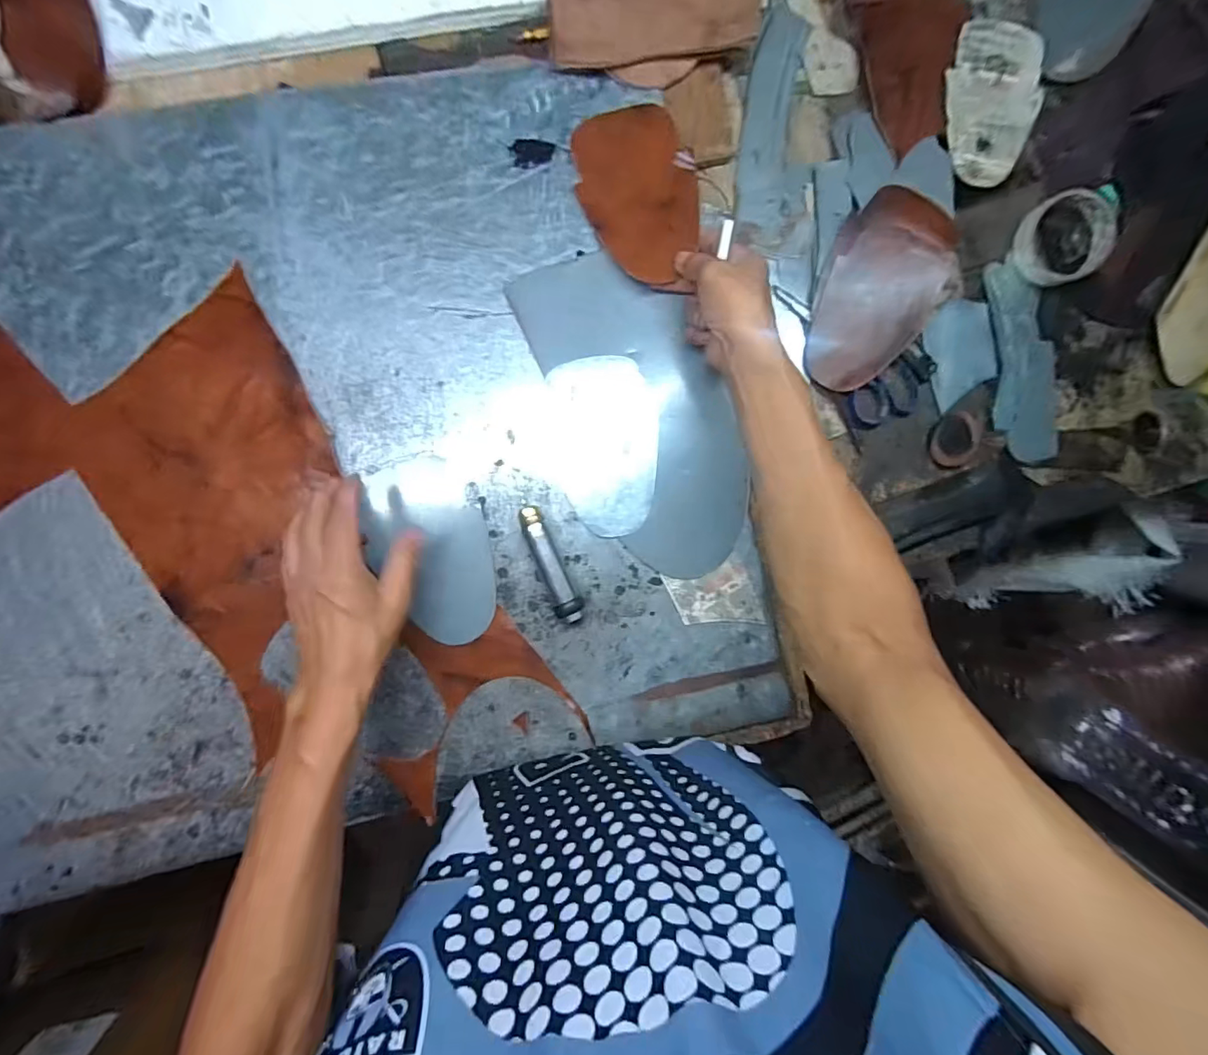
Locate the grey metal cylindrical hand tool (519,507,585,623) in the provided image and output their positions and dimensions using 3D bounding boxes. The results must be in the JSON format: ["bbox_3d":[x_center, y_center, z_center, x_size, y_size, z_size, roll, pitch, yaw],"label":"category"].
[{"bbox_3d":[-0.047,0.033,0.468,0.024,0.026,0.106,-25,94,-5],"label":"grey metal cylindrical hand tool"}]

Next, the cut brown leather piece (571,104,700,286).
[{"bbox_3d":[0.033,-0.298,0.470,0.097,0.028,0.157,-21,94,-6],"label":"cut brown leather piece"}]

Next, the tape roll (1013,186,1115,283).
[{"bbox_3d":[0.473,-0.297,0.541,0.090,0.036,0.085,-1,94,-7],"label":"tape roll"}]

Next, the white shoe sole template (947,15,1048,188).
[{"bbox_3d":[0.378,-0.416,0.516,0.093,0.009,0.150,18,89,-7],"label":"white shoe sole template"}]

